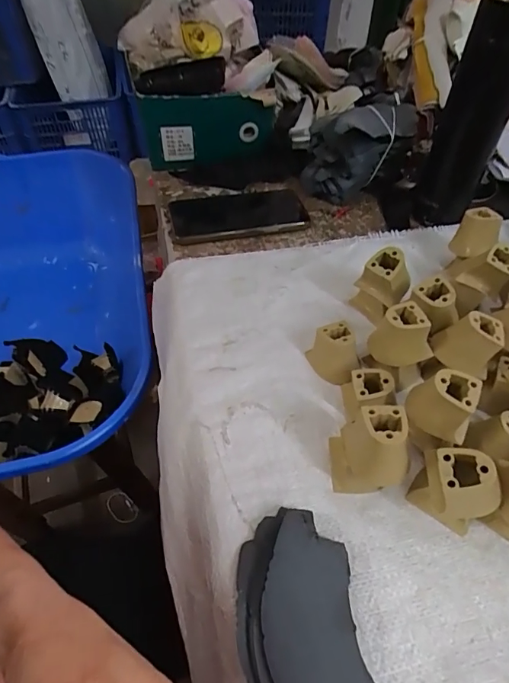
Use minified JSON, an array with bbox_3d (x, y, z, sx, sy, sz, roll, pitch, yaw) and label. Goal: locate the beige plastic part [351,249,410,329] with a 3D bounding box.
[{"bbox_3d":[0.118,-0.053,0.403,0.044,0.065,0.033,26,55,19],"label":"beige plastic part"}]

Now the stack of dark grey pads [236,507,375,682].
[{"bbox_3d":[0.027,0.170,0.253,0.069,0.026,0.133,-5,51,-6],"label":"stack of dark grey pads"}]

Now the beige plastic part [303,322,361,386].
[{"bbox_3d":[0.069,0.010,0.376,0.034,0.036,0.042,-8,51,-9],"label":"beige plastic part"}]

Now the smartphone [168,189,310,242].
[{"bbox_3d":[-0.016,-0.160,0.529,0.169,0.009,0.094,-10,52,-10],"label":"smartphone"}]

